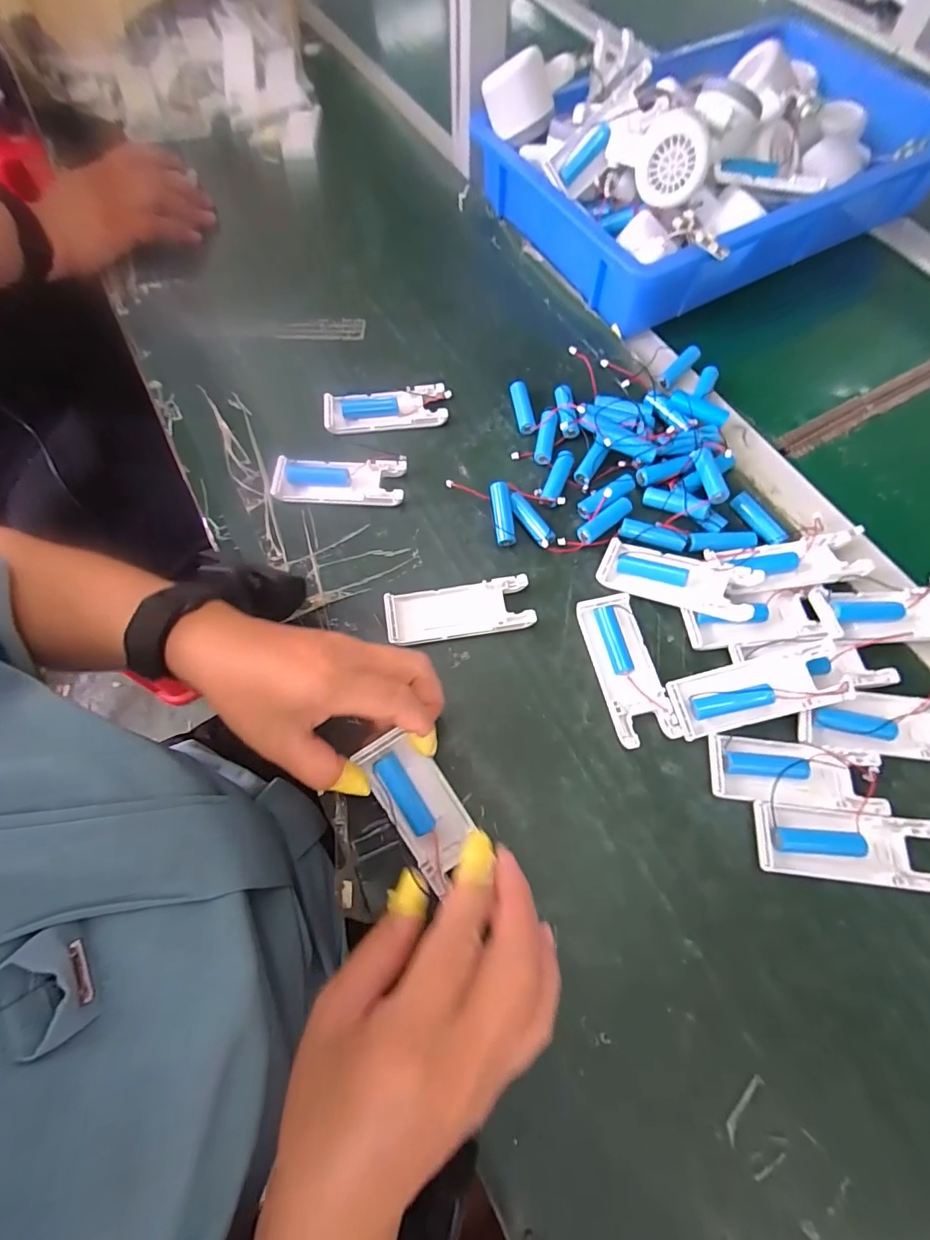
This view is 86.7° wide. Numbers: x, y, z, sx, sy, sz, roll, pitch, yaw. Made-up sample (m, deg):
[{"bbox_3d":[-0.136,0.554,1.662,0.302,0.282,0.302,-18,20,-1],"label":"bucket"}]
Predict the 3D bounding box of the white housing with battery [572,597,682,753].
[{"bbox_3d":[0.111,0.033,0.342,0.041,0.014,0.104,-12,66,-3],"label":"white housing with battery"}]

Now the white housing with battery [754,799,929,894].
[{"bbox_3d":[0.231,0.136,0.296,0.103,0.012,0.040,6,66,4],"label":"white housing with battery"}]

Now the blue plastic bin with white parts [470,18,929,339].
[{"bbox_3d":[0.251,-0.471,0.485,0.413,0.105,0.286,-30,68,-11],"label":"blue plastic bin with white parts"}]

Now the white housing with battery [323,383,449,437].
[{"bbox_3d":[-0.070,-0.186,0.438,0.106,0.021,0.037,-8,66,-1],"label":"white housing with battery"}]

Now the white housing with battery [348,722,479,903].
[{"bbox_3d":[-0.025,0.110,0.291,0.039,0.014,0.095,-30,95,-11],"label":"white housing with battery"}]

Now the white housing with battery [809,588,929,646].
[{"bbox_3d":[0.298,-0.005,0.343,0.101,0.018,0.041,-3,66,0],"label":"white housing with battery"}]

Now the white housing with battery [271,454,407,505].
[{"bbox_3d":[-0.103,-0.117,0.408,0.105,0.015,0.045,2,66,3],"label":"white housing with battery"}]

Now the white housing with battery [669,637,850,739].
[{"bbox_3d":[0.191,0.047,0.324,0.107,0.018,0.040,-17,66,8],"label":"white housing with battery"}]

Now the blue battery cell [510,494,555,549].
[{"bbox_3d":[0.052,-0.076,0.387,0.017,0.018,0.053,-28,68,-10],"label":"blue battery cell"}]

